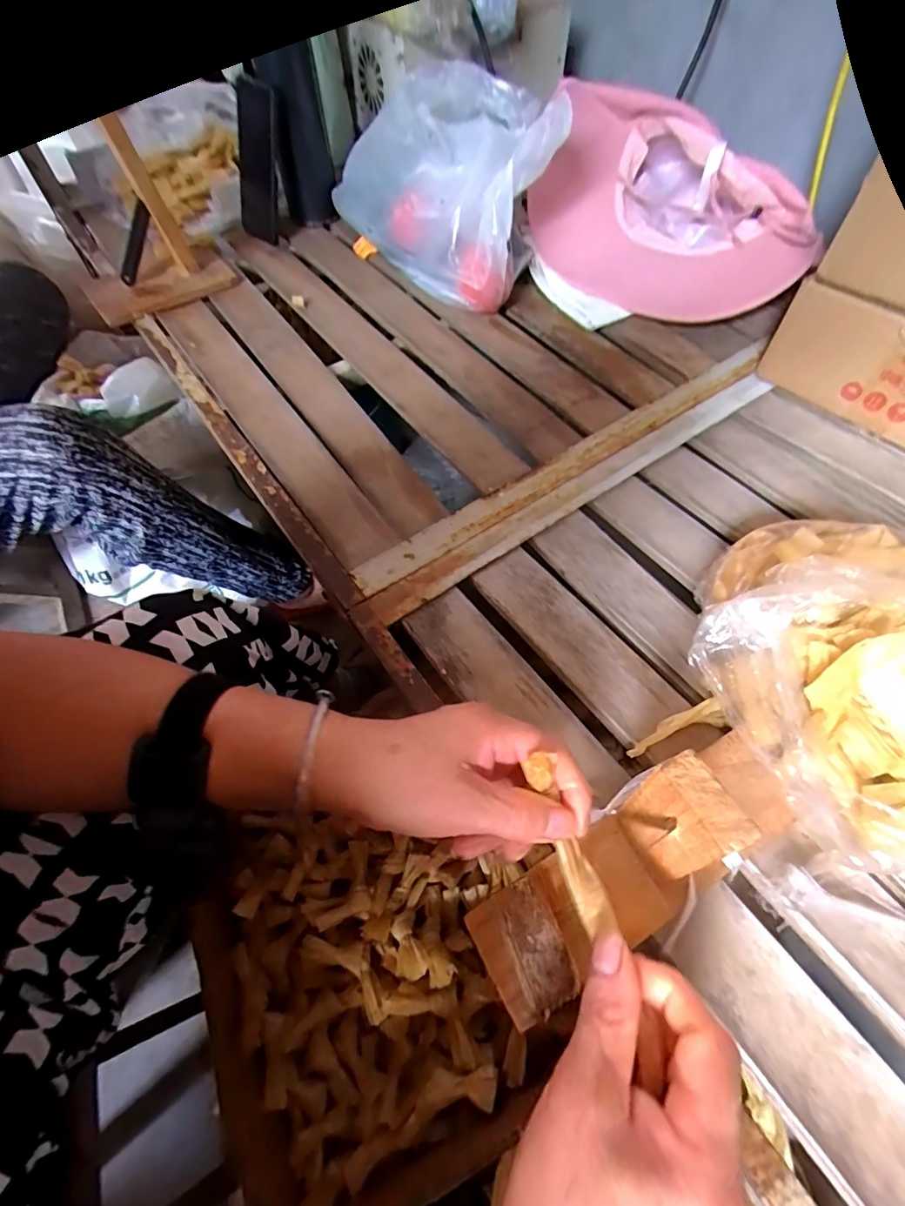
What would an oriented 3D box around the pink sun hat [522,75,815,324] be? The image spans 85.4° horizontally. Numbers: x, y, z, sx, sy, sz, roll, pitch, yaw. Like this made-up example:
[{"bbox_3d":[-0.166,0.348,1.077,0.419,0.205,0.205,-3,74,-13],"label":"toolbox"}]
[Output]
[{"bbox_3d":[0.281,-0.536,0.643,0.338,0.136,0.300,3,61,0],"label":"pink sun hat"}]

